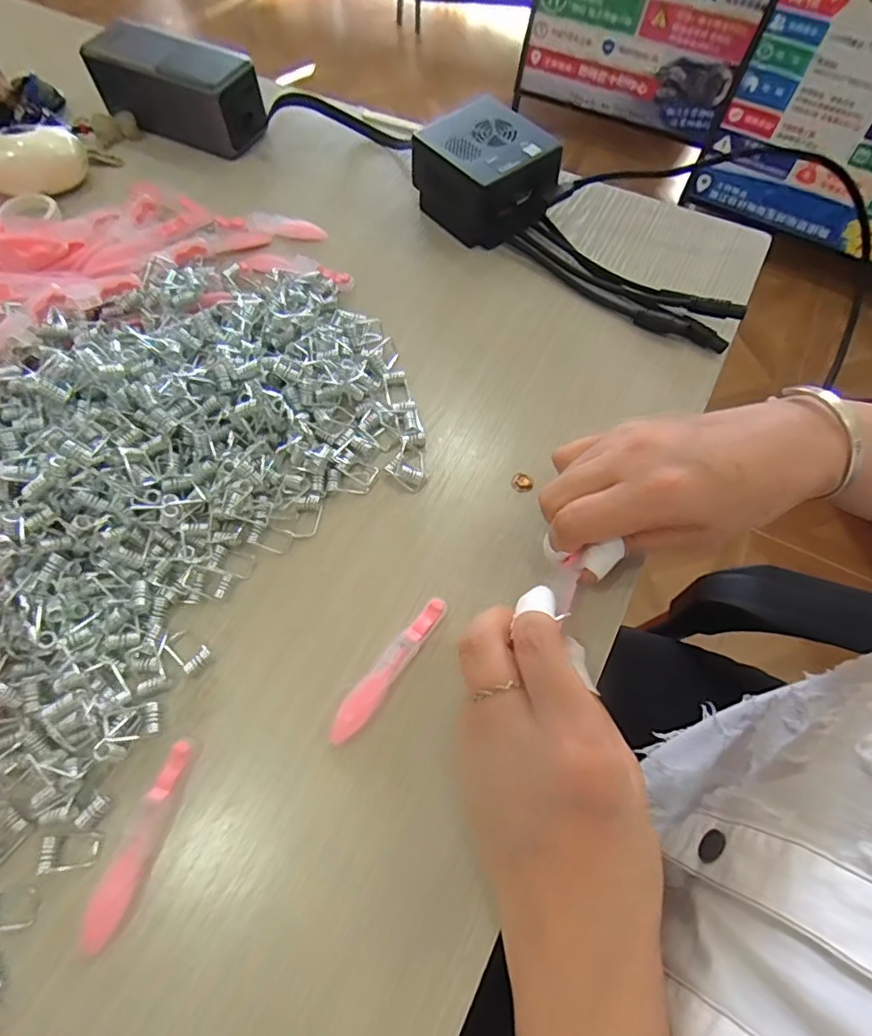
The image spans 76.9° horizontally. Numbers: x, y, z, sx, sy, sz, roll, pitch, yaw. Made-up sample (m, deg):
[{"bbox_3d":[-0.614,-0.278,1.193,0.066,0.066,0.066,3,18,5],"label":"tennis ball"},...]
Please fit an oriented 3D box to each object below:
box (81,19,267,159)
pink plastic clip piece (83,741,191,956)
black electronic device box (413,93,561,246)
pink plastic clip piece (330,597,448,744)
[{"bbox_3d":[-0.204,-0.338,0.431,0.123,0.048,0.053,23,66,10],"label":"box"},{"bbox_3d":[-0.121,0.133,0.227,0.016,0.007,0.077,21,65,7],"label":"pink plastic clip piece"},{"bbox_3d":[0.037,-0.239,0.387,0.073,0.052,0.088,-35,71,-18],"label":"black electronic device box"},{"bbox_3d":[-0.022,0.070,0.259,0.014,0.009,0.078,34,67,13],"label":"pink plastic clip piece"}]

